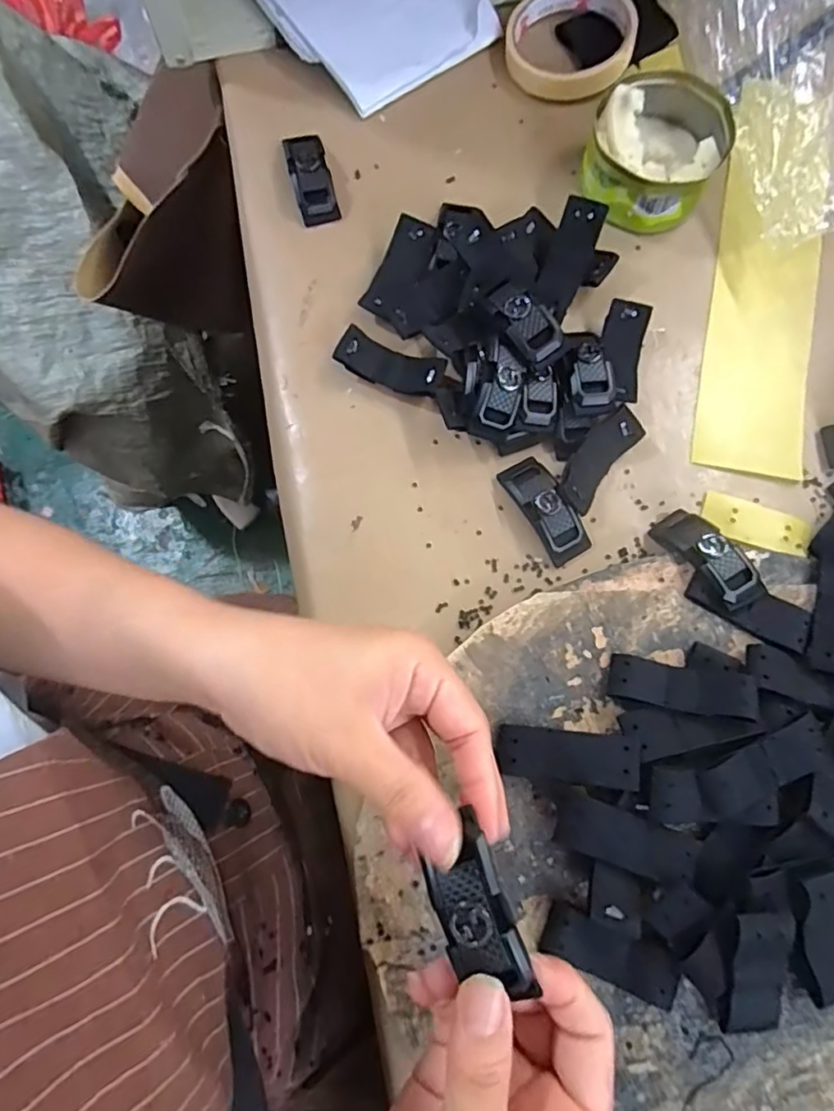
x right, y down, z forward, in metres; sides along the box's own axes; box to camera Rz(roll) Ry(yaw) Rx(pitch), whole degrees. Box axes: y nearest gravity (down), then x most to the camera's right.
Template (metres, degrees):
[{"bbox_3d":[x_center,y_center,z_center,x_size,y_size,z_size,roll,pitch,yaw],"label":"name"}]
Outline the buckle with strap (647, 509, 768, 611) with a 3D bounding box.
[{"bbox_3d":[0.160,-0.002,0.327,0.029,0.020,0.065,-32,57,-8],"label":"buckle with strap"}]

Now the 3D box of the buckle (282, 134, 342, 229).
[{"bbox_3d":[-0.070,-0.249,0.388,0.026,0.018,0.061,-14,78,-5],"label":"buckle"}]

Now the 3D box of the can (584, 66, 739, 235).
[{"bbox_3d":[0.151,-0.257,0.374,0.078,0.041,0.093,29,78,5],"label":"can"}]

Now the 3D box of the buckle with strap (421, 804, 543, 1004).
[{"bbox_3d":[0.020,0.126,0.207,0.024,0.011,0.061,-20,79,-6],"label":"buckle with strap"}]

